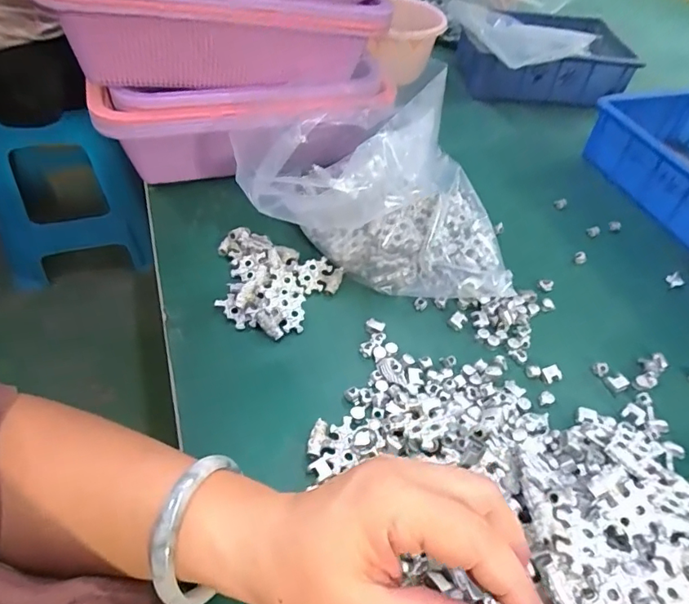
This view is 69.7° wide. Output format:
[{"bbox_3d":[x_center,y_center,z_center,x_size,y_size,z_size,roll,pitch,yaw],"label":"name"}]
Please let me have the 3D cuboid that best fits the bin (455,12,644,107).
[{"bbox_3d":[0.304,-0.386,0.769,0.237,0.077,0.166,2,47,-3],"label":"bin"}]

